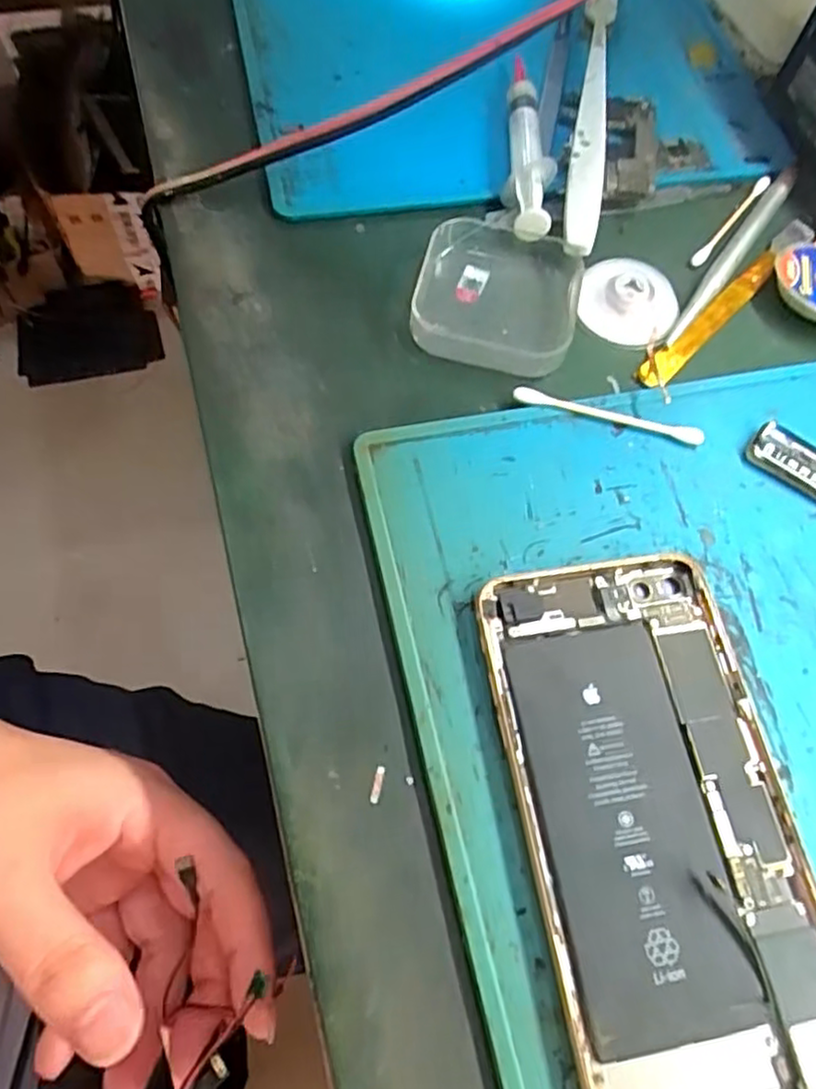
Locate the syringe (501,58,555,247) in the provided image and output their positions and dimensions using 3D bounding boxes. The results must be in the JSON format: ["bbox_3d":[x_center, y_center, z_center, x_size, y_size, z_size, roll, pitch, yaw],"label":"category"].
[{"bbox_3d":[0.053,-0.169,0.298,0.021,0.017,0.092,6,65,-1],"label":"syringe"}]

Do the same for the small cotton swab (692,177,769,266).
[{"bbox_3d":[0.143,-0.143,0.304,0.006,0.005,0.064,38,69,13],"label":"small cotton swab"}]

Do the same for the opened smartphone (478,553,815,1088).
[{"bbox_3d":[0.071,0.079,0.197,0.076,0.007,0.155,-7,66,-7],"label":"opened smartphone"}]

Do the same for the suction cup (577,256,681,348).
[{"bbox_3d":[0.088,-0.097,0.275,0.039,0.010,0.036,1,66,-3],"label":"suction cup"}]

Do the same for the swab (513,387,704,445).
[{"bbox_3d":[0.074,-0.048,0.255,0.071,0.004,0.006,15,66,3],"label":"swab"}]

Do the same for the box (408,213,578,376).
[{"bbox_3d":[0.036,-0.101,0.272,0.060,0.011,0.069,12,66,2],"label":"box"}]

